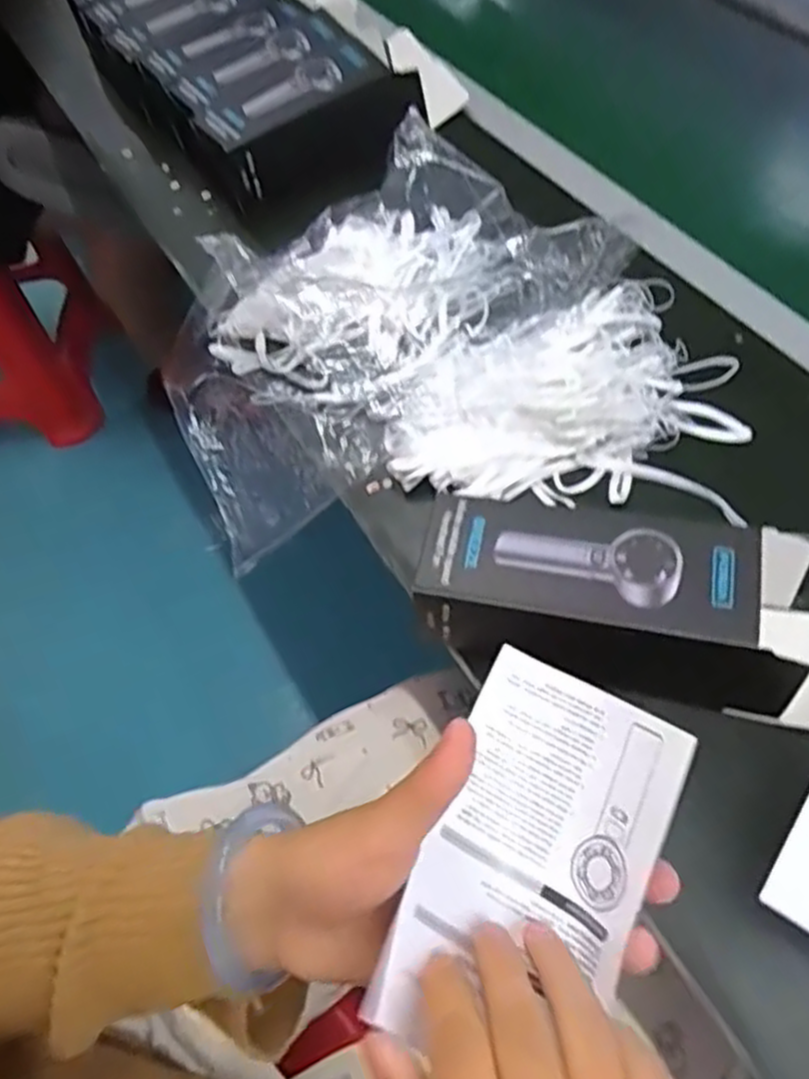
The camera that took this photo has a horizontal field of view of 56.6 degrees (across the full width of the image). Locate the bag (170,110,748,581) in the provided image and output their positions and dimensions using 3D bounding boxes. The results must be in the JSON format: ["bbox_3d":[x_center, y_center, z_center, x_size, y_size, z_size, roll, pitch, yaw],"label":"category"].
[{"bbox_3d":[0.011,-0.140,0.522,0.347,0.093,0.299,-13,57,-5],"label":"bag"}]

